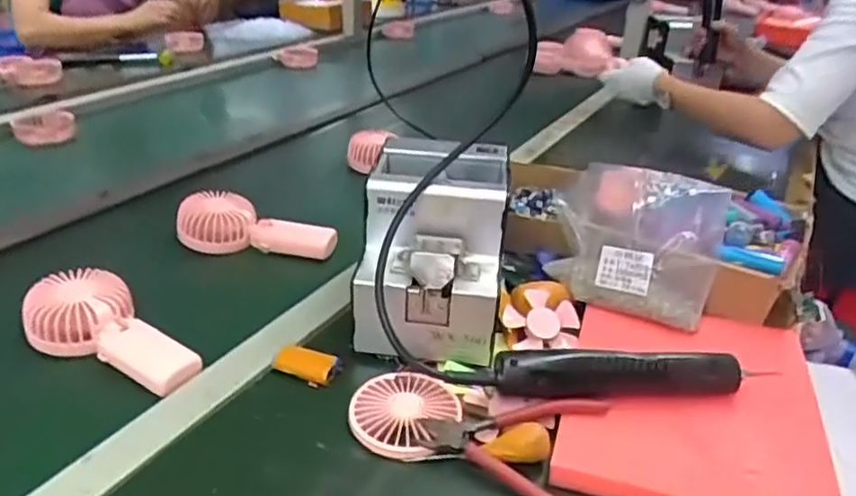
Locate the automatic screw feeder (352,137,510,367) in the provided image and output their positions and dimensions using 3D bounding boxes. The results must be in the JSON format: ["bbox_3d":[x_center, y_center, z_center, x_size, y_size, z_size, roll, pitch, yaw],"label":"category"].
[{"bbox_3d":[0.005,-0.004,0.623,0.126,0.148,0.166,5,28,2],"label":"automatic screw feeder"}]

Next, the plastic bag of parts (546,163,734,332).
[{"bbox_3d":[0.209,-0.020,0.661,0.164,0.115,0.115,15,30,23],"label":"plastic bag of parts"}]

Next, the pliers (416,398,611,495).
[{"bbox_3d":[0.067,0.146,0.489,0.140,0.032,0.100,11,29,10],"label":"pliers"}]

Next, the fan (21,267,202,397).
[{"bbox_3d":[-0.277,0.071,0.574,0.173,0.045,0.084,21,32,28],"label":"fan"}]

